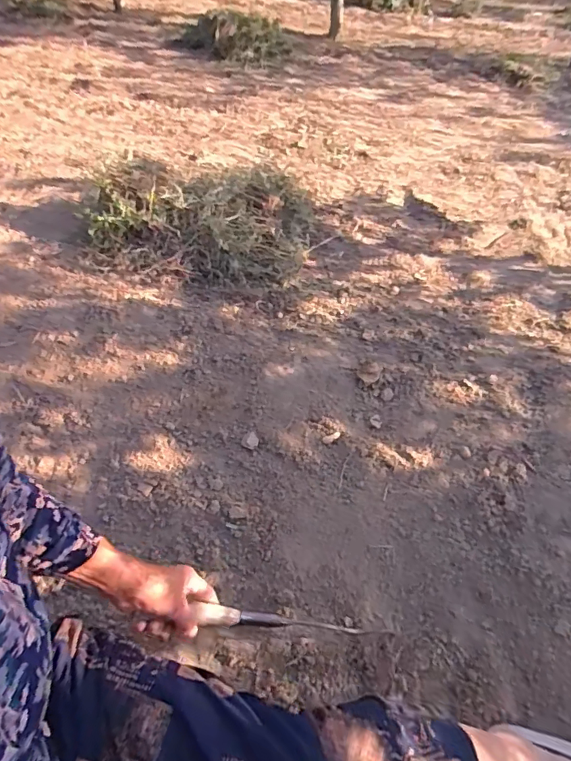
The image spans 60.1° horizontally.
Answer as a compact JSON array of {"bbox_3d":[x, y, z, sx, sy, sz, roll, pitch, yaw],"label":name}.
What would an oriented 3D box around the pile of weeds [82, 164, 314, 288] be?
[{"bbox_3d":[-0.264,-0.489,1.538,0.663,0.192,0.517,10,41,6],"label":"pile of weeds"}]

